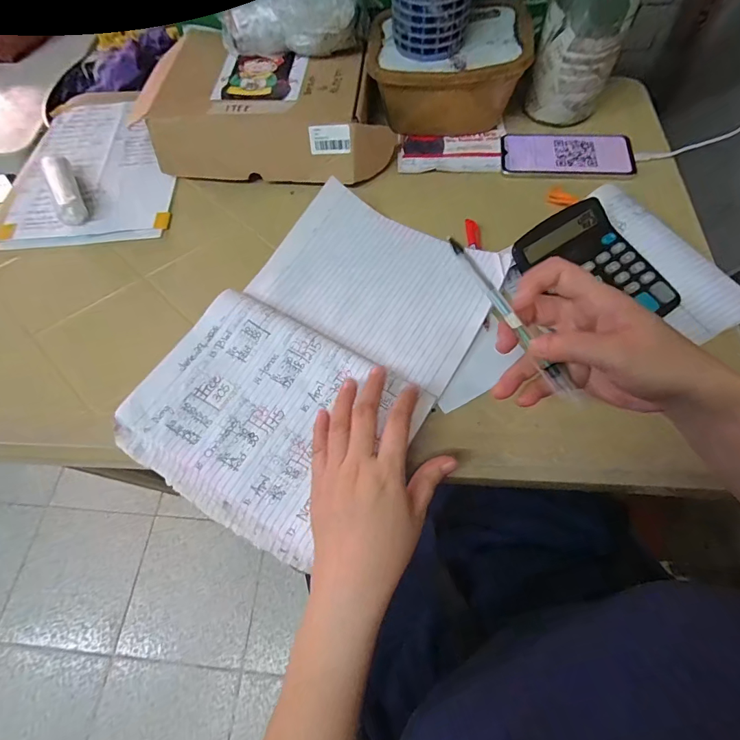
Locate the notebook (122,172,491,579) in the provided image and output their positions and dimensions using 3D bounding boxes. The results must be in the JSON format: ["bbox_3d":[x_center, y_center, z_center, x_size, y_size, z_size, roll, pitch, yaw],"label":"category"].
[{"bbox_3d":[-0.049,-0.020,0.412,0.241,0.029,0.360,33,72,15],"label":"notebook"}]

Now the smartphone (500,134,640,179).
[{"bbox_3d":[0.250,-0.274,0.515,0.156,0.010,0.076,6,67,5],"label":"smartphone"}]

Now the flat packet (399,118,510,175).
[{"bbox_3d":[0.110,-0.295,0.541,0.142,0.013,0.085,-1,67,2],"label":"flat packet"}]

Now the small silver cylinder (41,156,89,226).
[{"bbox_3d":[-0.398,-0.236,0.527,0.032,0.025,0.130,-29,69,-9],"label":"small silver cylinder"}]

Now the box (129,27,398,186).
[{"bbox_3d":[-0.122,-0.348,0.535,0.300,0.070,0.200,6,67,5],"label":"box"}]

